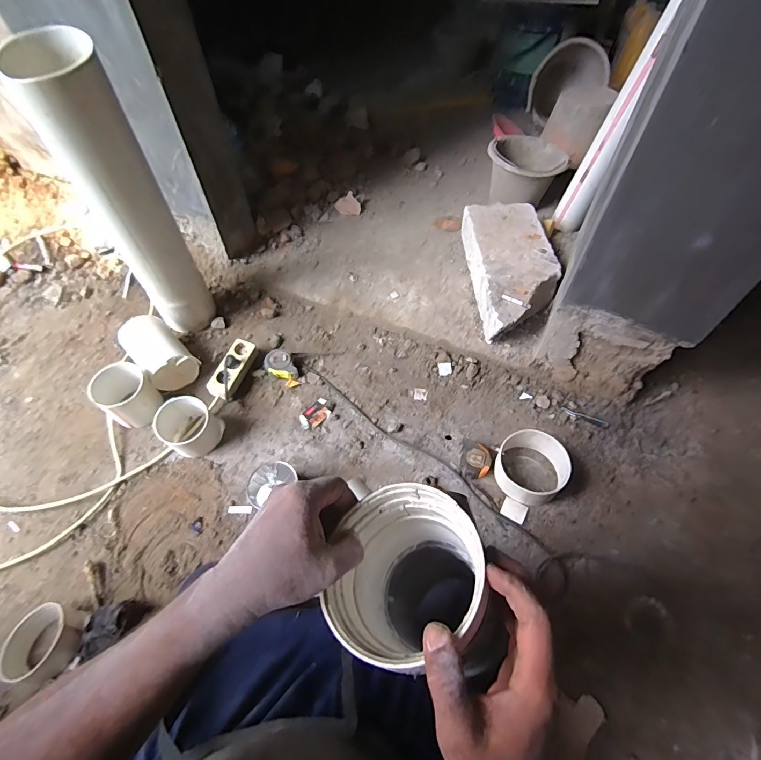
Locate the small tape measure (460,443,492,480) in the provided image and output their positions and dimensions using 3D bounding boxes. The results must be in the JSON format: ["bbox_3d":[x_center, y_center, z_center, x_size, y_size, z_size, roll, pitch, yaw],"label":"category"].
[{"bbox_3d":[0.212,0.183,0.912,0.062,0.035,0.071,24,62,16],"label":"small tape measure"}]

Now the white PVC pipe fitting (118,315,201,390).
[{"bbox_3d":[-0.575,-0.074,1.061,0.124,0.100,0.221,-40,64,-21],"label":"white PVC pipe fitting"}]

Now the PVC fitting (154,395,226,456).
[{"bbox_3d":[-0.439,0.106,0.935,0.105,0.109,0.113,-1,56,1],"label":"PVC fitting"}]

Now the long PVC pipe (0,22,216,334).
[{"bbox_3d":[-0.504,-0.320,0.883,0.139,0.640,0.140,-36,63,-19],"label":"long PVC pipe"}]

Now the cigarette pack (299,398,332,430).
[{"bbox_3d":[-0.158,0.085,1.002,0.051,0.017,0.086,37,66,22],"label":"cigarette pack"}]

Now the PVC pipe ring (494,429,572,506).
[{"bbox_3d":[0.321,0.186,0.875,0.146,0.072,0.146,-1,58,1],"label":"PVC pipe ring"}]

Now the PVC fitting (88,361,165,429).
[{"bbox_3d":[-0.598,0.036,0.967,0.111,0.124,0.110,-1,58,1],"label":"PVC fitting"}]

